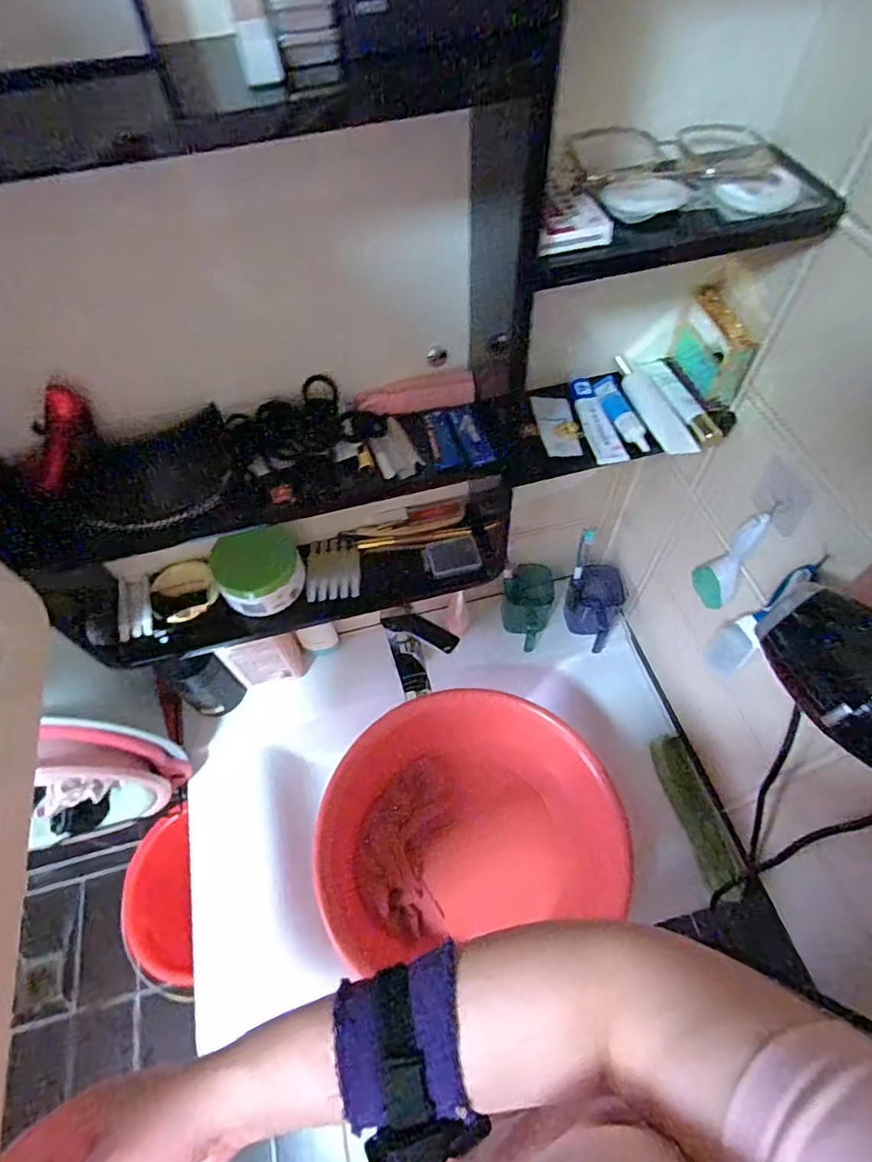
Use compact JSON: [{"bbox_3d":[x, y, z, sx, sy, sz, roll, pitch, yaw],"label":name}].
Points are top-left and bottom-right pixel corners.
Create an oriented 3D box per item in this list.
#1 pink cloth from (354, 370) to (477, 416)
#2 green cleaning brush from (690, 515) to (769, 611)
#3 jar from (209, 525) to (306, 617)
[{"bbox_3d":[-0.019,-0.175,0.539,0.109,0.020,0.026,-8,58,-3],"label":"pink cloth"},{"bbox_3d":[0.308,-0.020,0.602,0.027,0.130,0.045,-6,58,-2],"label":"green cleaning brush"},{"bbox_3d":[-0.195,-0.010,0.634,0.094,0.053,0.085,-26,61,-14],"label":"jar"}]

